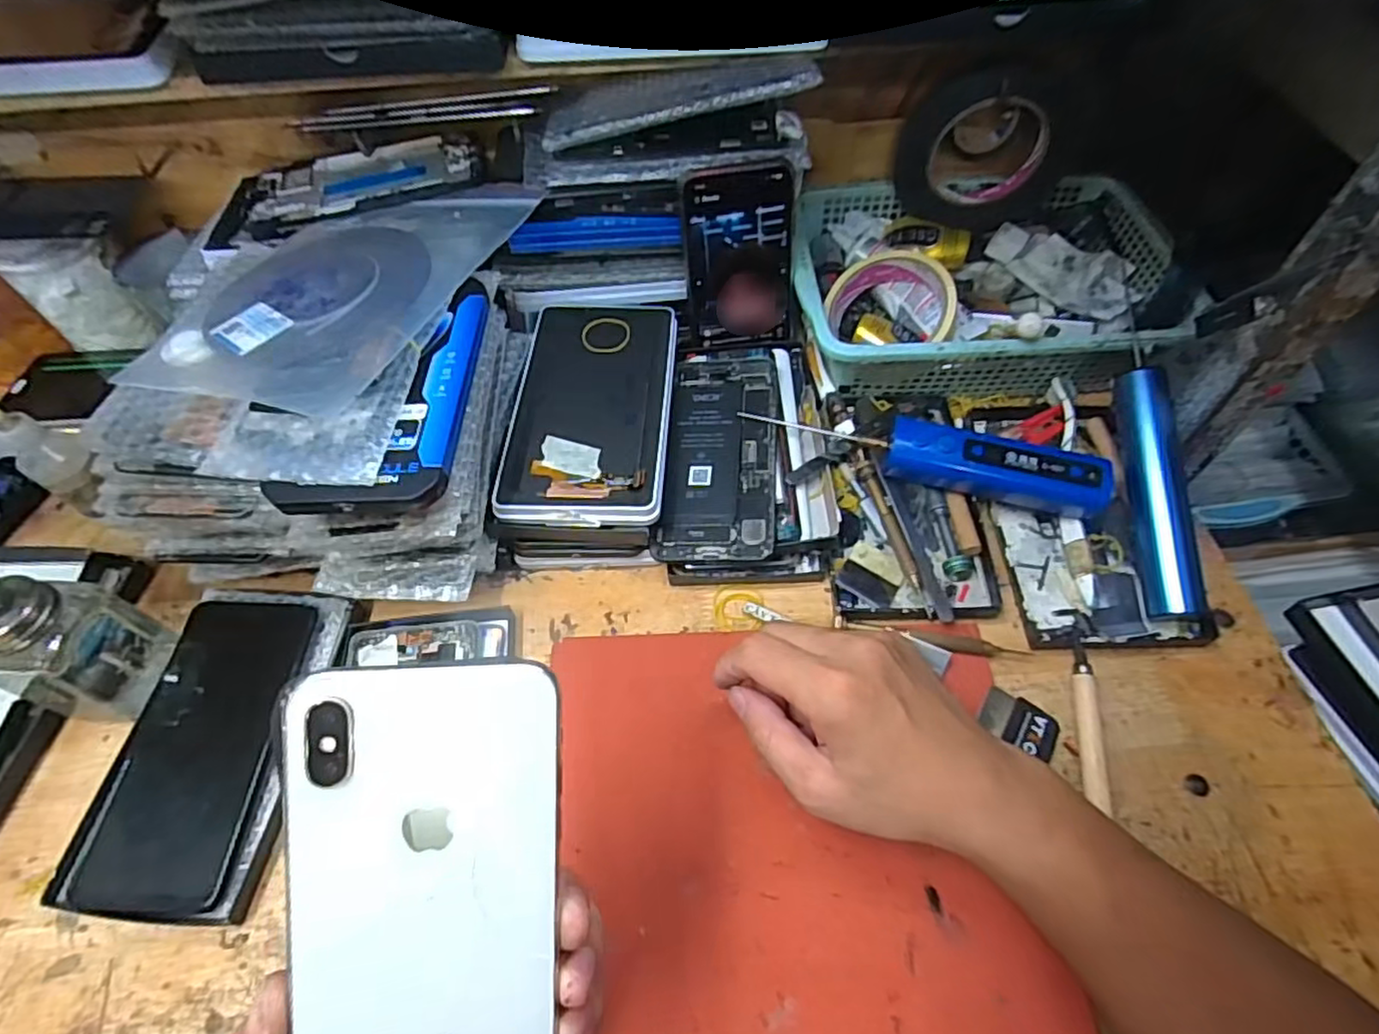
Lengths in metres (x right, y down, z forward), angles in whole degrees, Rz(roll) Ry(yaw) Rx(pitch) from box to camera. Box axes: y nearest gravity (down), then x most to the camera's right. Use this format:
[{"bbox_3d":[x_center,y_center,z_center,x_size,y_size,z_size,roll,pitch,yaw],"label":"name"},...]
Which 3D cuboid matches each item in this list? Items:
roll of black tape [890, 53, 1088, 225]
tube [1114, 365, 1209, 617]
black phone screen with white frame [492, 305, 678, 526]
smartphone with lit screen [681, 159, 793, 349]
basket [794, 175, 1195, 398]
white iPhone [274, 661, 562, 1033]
[{"bbox_3d":[0.226,-0.274,0.503,0.136,0.117,0.046,-4,57,0],"label":"roll of black tape"},{"bbox_3d":[0.287,-0.017,0.412,0.027,0.029,0.150,0,76,0],"label":"tube"},{"bbox_3d":[-0.063,-0.075,0.448,0.101,0.009,0.179,1,58,3],"label":"black phone screen with white frame"},{"bbox_3d":[0.036,-0.177,0.471,0.073,0.123,0.013,-6,38,0],"label":"smartphone with lit screen"},{"bbox_3d":[0.210,-0.179,0.503,0.262,0.059,0.192,0,57,2],"label":"basket"},{"bbox_3d":[-0.072,0.109,0.186,0.069,0.005,0.135,0,93,-17],"label":"white iPhone"}]

